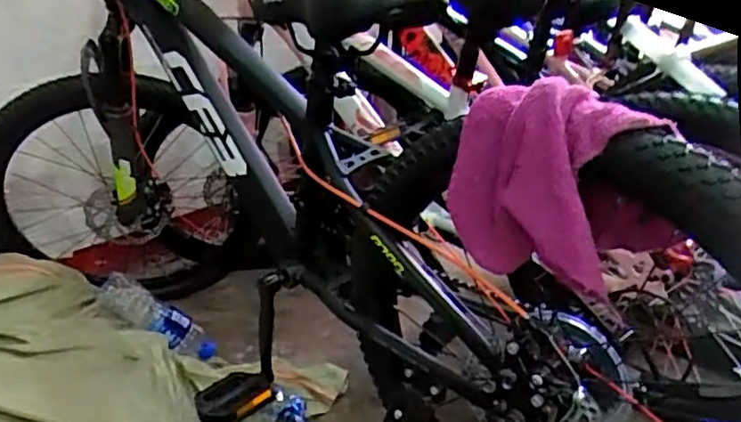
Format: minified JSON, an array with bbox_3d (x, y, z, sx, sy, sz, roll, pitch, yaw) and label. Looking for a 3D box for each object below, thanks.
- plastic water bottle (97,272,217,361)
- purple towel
[{"bbox_3d":[-0.373,0.196,1.133,0.231,0.062,0.068,38,10,-20],"label":"plastic water bottle"},{"bbox_3d":[0.153,-0.021,0.545,0.179,0.160,0.091,16,29,41],"label":"purple towel"}]

